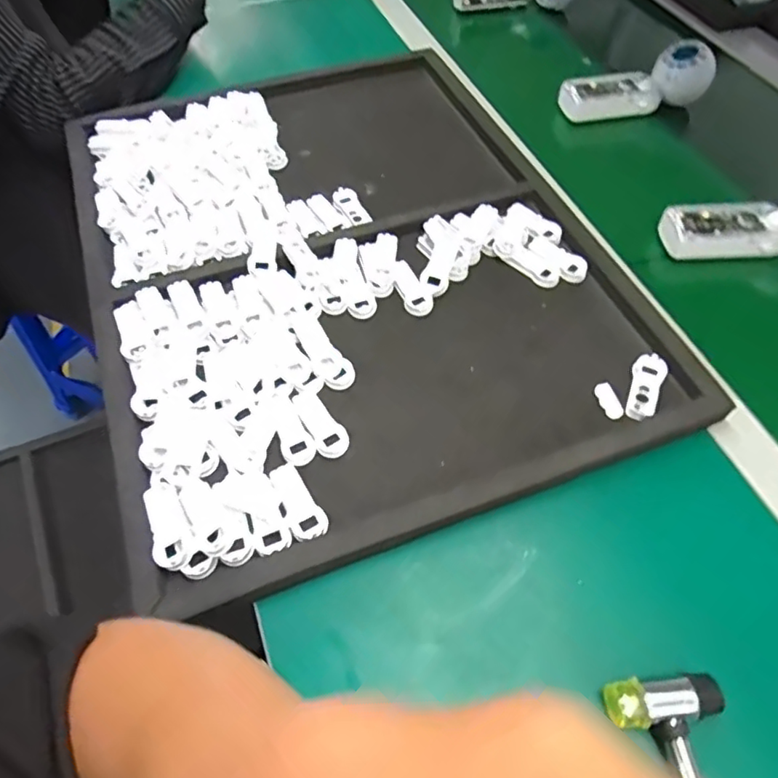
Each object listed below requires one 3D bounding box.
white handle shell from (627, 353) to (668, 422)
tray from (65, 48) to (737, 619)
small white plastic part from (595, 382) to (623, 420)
[{"bbox_3d":[0.199,-0.002,0.440,0.023,0.011,0.057,21,59,12],"label":"white handle shell"},{"bbox_3d":[-0.039,-0.120,0.510,0.429,0.035,0.532,-18,59,-12],"label":"tray"},{"bbox_3d":[0.169,0.009,0.436,0.014,0.006,0.029,-15,58,-10],"label":"small white plastic part"}]

